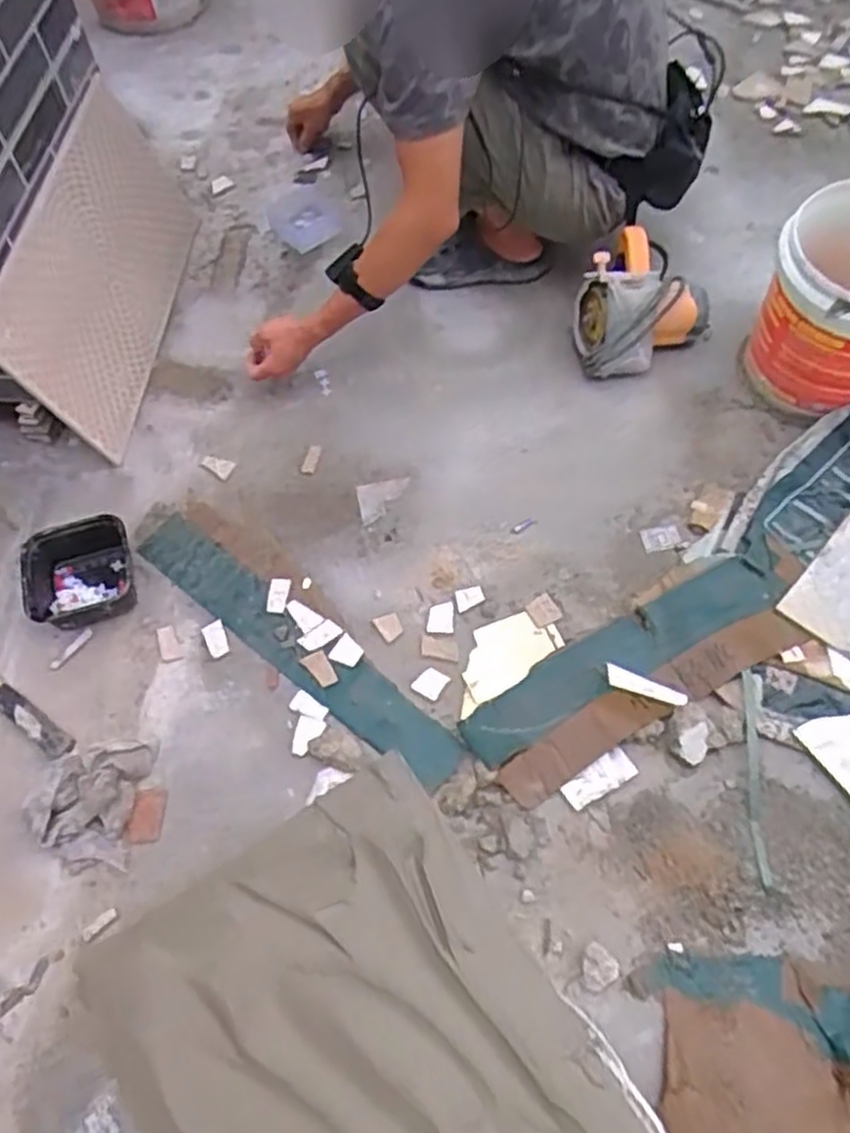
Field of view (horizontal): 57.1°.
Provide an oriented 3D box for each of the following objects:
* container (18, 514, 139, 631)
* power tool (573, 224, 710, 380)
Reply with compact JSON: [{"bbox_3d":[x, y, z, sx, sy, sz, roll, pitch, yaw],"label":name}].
[{"bbox_3d":[-0.527,0.008,1.189,0.159,0.091,0.155,-15,62,-6],"label":"container"},{"bbox_3d":[0.358,-0.447,1.350,0.236,0.149,0.175,-31,65,-14],"label":"power tool"}]

